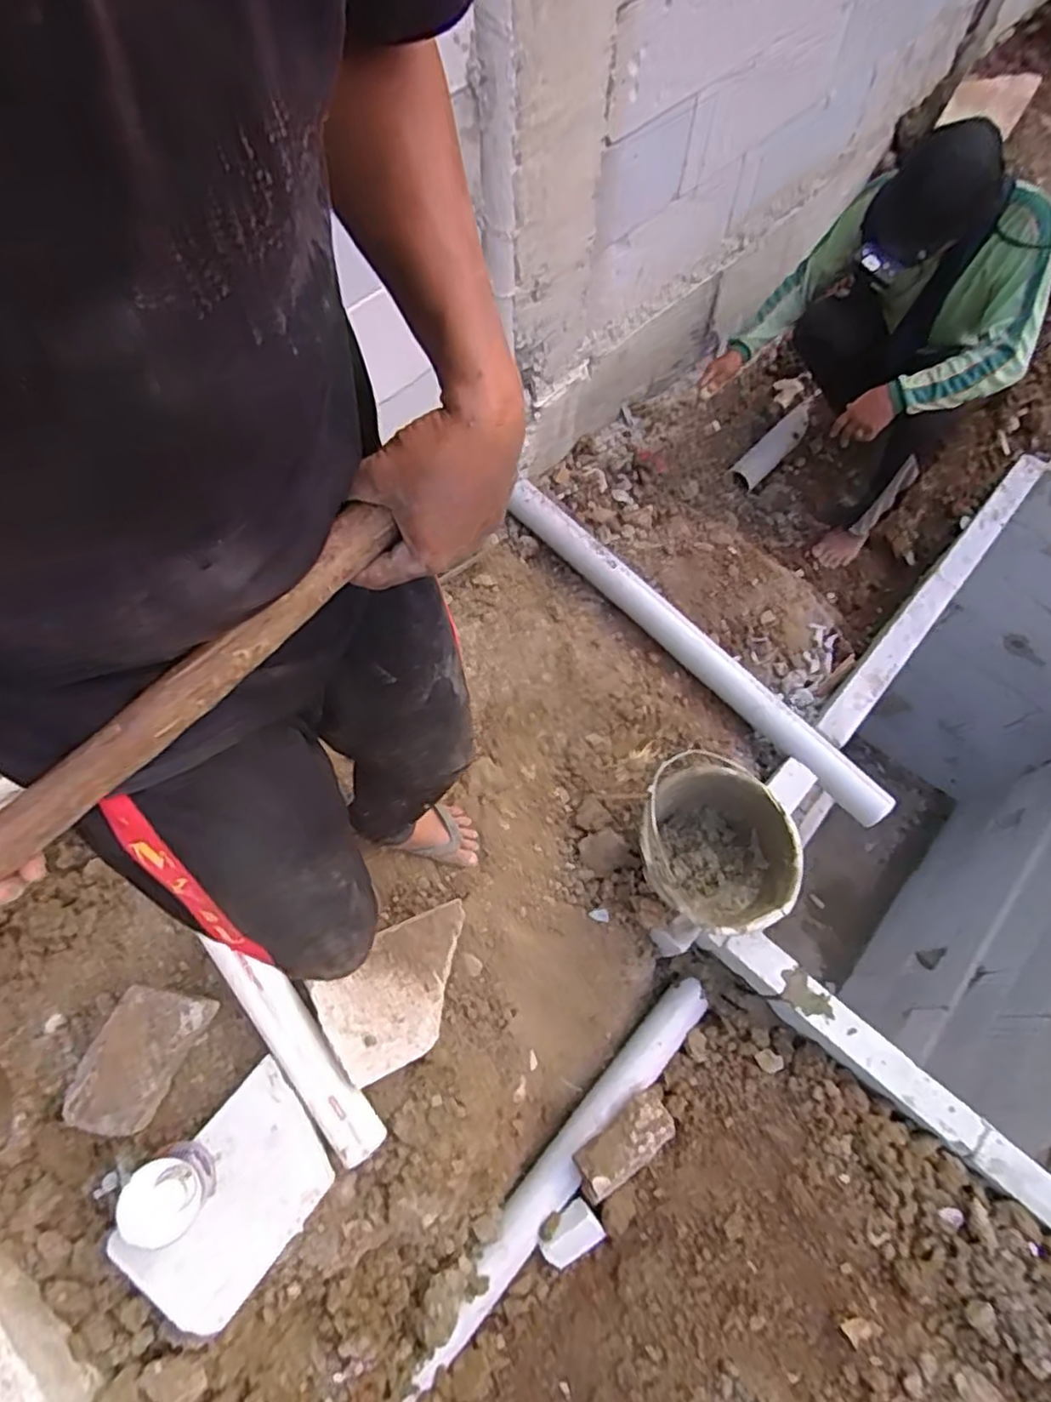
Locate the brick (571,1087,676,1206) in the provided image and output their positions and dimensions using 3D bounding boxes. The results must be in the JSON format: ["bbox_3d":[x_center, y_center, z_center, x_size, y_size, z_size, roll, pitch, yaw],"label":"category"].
[{"bbox_3d":[0.181,0.820,1.253,0.208,0.086,0.100,-36,72,-16],"label":"brick"}]

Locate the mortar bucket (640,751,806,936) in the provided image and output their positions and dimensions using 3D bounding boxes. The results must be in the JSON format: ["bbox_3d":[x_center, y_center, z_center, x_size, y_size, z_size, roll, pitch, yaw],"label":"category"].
[{"bbox_3d":[0.354,0.297,1.299,0.260,0.202,0.289,-24,69,-12],"label":"mortar bucket"}]

